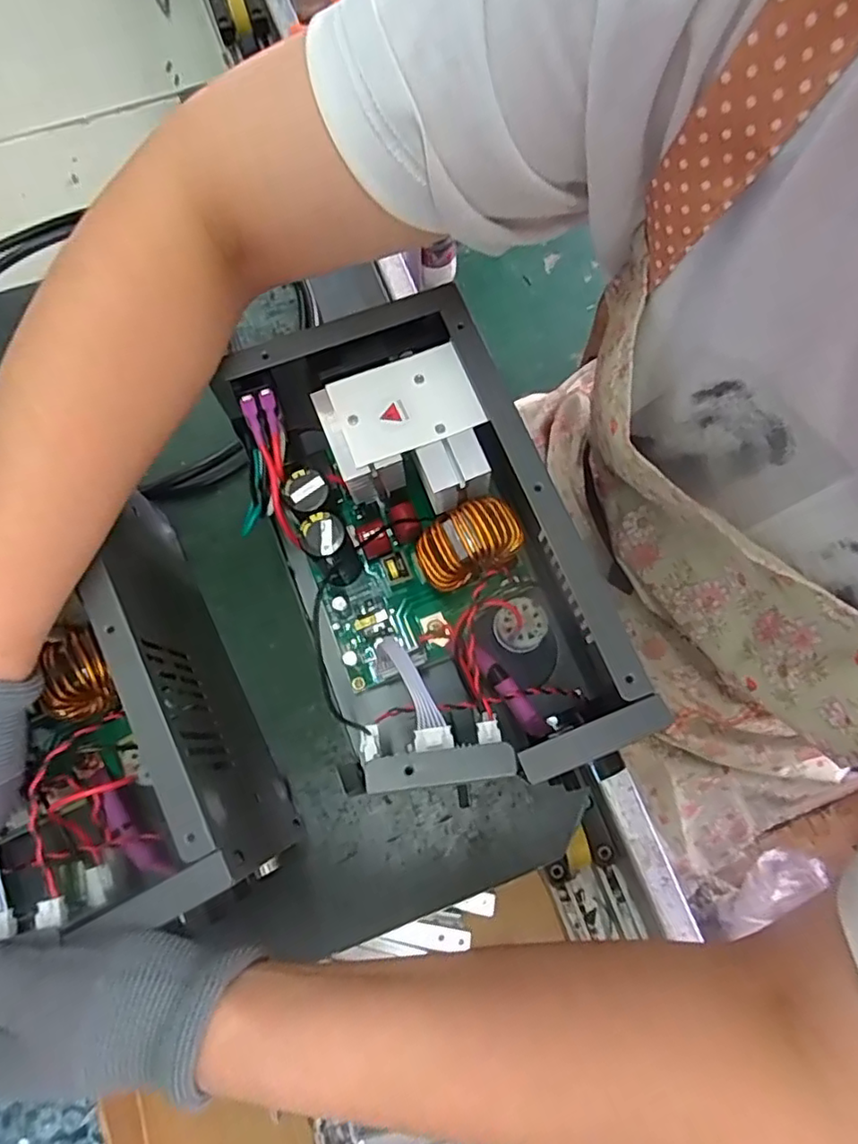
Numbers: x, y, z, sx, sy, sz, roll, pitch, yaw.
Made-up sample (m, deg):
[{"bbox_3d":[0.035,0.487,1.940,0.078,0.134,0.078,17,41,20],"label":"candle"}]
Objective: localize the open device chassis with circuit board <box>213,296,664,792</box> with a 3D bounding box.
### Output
[{"bbox_3d":[-0.007,-0.007,0.337,0.134,0.092,0.248,-21,75,-6],"label":"open device chassis with circuit board"}]

